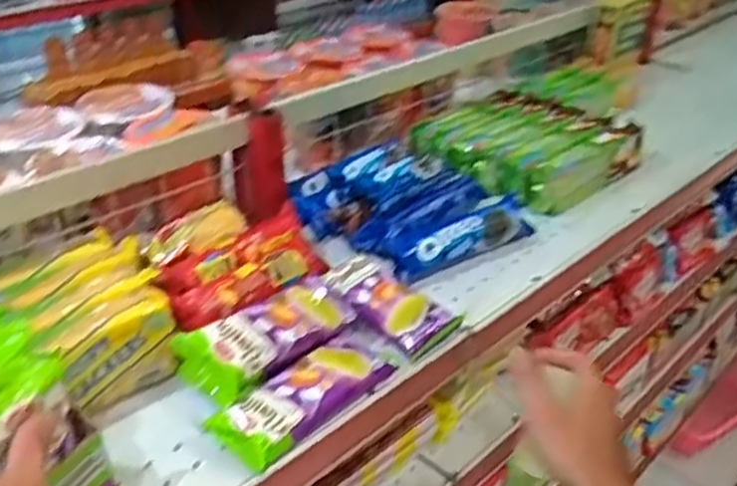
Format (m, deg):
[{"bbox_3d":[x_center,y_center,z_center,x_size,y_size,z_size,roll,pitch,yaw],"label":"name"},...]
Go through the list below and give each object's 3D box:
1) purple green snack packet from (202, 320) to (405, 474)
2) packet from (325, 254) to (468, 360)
[{"bbox_3d":[-0.043,0.112,0.583,0.059,0.027,0.174,25,39,34],"label":"purple green snack packet"},{"bbox_3d":[0.014,0.055,0.672,0.054,0.032,0.140,-27,41,-37],"label":"packet"}]

